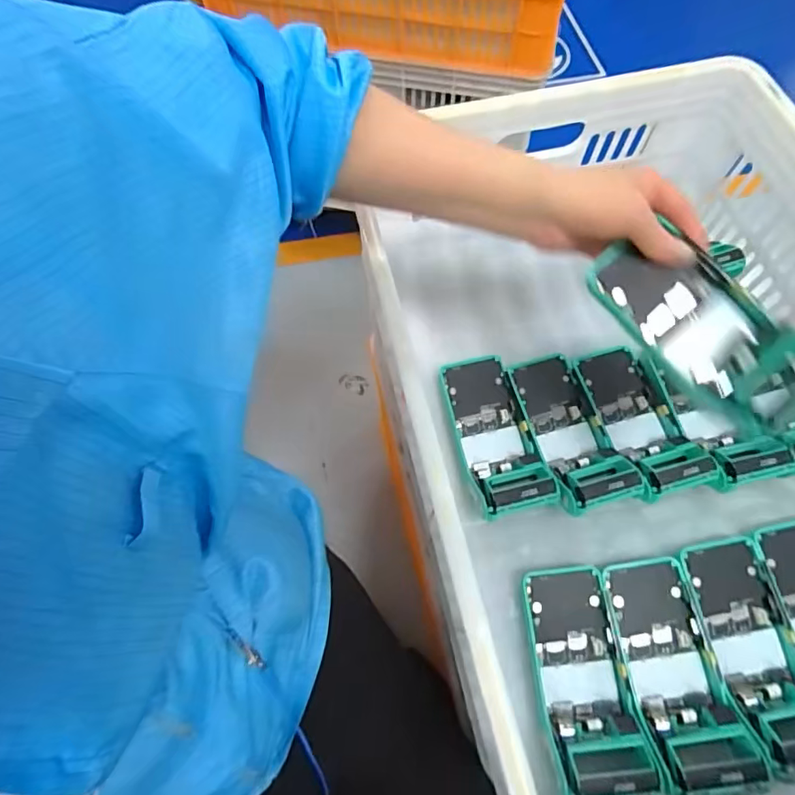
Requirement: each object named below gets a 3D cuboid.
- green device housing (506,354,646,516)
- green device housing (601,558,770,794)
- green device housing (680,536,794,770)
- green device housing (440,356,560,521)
[{"bbox_3d":[0.176,0.031,0.490,0.077,0.042,0.166,-13,67,-4],"label":"green device housing"},{"bbox_3d":[0.232,0.221,0.399,0.071,0.043,0.159,-8,66,-2],"label":"green device housing"},{"bbox_3d":[0.305,0.207,0.408,0.076,0.043,0.162,-8,66,-2],"label":"green device housing"},{"bbox_3d":[0.099,0.035,0.490,0.074,0.042,0.166,-14,67,-5],"label":"green device housing"}]

